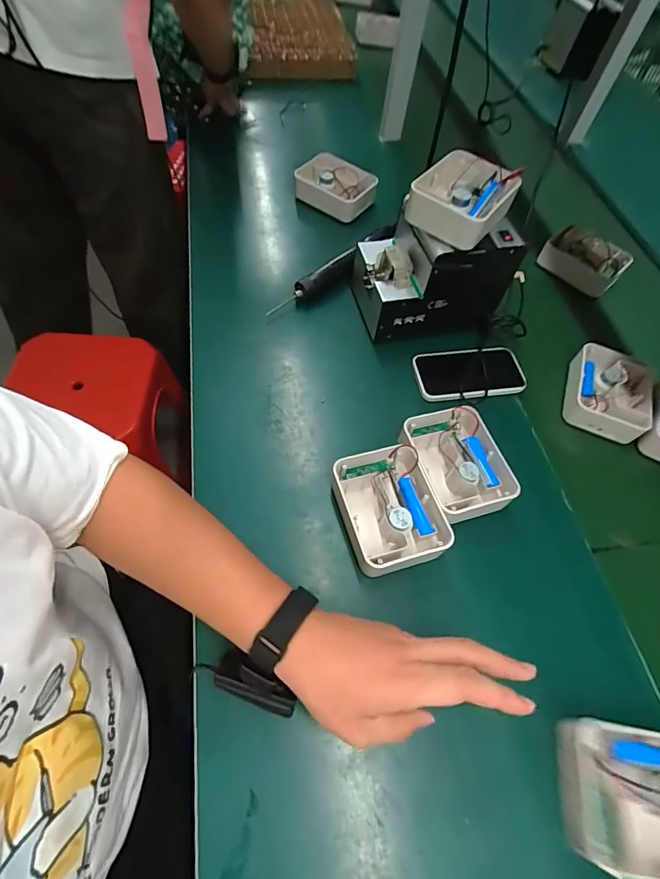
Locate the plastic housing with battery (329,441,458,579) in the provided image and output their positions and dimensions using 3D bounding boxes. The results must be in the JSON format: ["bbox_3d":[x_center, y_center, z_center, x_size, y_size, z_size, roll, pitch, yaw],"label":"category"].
[{"bbox_3d":[0.065,0.079,0.473,0.103,0.042,0.131,-11,60,-12],"label":"plastic housing with battery"}]

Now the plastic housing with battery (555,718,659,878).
[{"bbox_3d":[0.266,0.301,0.360,0.140,0.042,0.100,10,58,1],"label":"plastic housing with battery"}]

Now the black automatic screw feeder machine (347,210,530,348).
[{"bbox_3d":[0.140,-0.239,0.608,0.194,0.140,0.133,-6,59,-9],"label":"black automatic screw feeder machine"}]

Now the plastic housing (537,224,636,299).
[{"bbox_3d":[0.445,-0.316,0.755,0.129,0.044,0.096,38,63,17],"label":"plastic housing"}]

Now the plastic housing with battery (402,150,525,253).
[{"bbox_3d":[0.160,-0.294,0.522,0.098,0.050,0.108,32,61,14],"label":"plastic housing with battery"}]

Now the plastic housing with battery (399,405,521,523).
[{"bbox_3d":[0.147,0.027,0.508,0.109,0.039,0.131,-12,61,-12],"label":"plastic housing with battery"}]

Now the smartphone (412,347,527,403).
[{"bbox_3d":[0.195,-0.094,0.597,0.147,0.011,0.081,-5,59,-8],"label":"smartphone"}]

